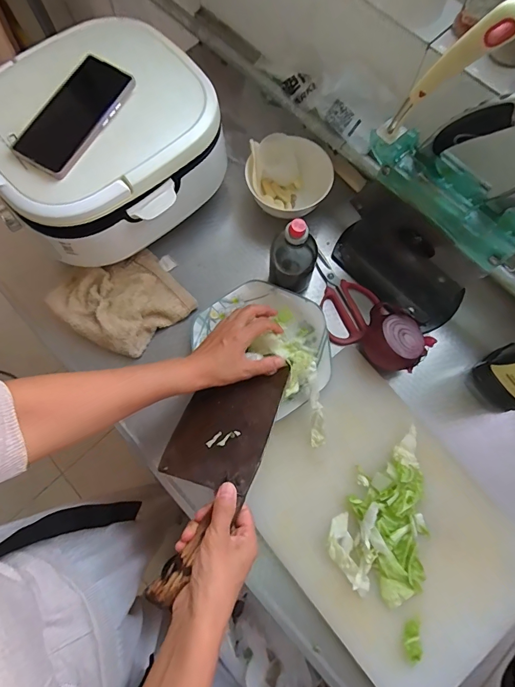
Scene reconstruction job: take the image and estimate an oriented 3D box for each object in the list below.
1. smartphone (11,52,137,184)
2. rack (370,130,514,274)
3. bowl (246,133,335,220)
[{"bbox_3d":[-0.230,-0.286,0.487,0.081,0.014,0.162,33,84,9],"label":"smartphone"},{"bbox_3d":[0.216,-0.166,0.457,0.061,0.058,0.214,-44,77,-10],"label":"rack"},{"bbox_3d":[0.055,-0.273,0.631,0.140,0.086,0.105,-6,74,0],"label":"bowl"}]

